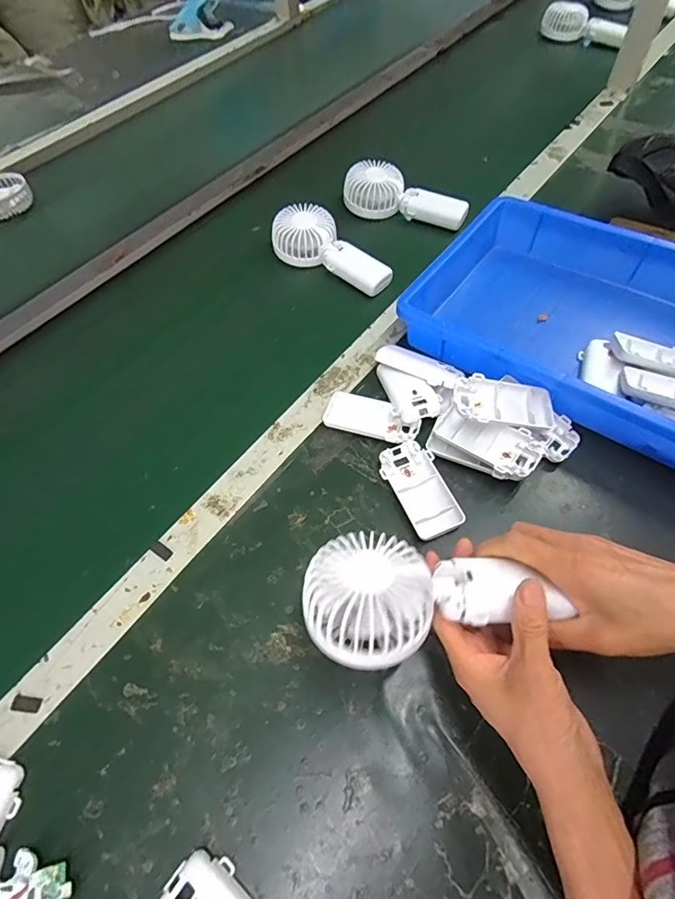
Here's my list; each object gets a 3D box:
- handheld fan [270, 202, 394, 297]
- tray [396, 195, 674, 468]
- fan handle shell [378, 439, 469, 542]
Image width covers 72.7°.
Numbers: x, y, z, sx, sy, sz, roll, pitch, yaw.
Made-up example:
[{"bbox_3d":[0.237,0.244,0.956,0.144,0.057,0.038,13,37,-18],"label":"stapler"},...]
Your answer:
[{"bbox_3d":[-0.005,-0.266,0.615,0.181,0.035,0.087,36,66,11],"label":"handheld fan"},{"bbox_3d":[0.275,-0.125,0.476,0.356,0.066,0.237,32,66,19],"label":"tray"},{"bbox_3d":[0.075,0.036,0.420,0.046,0.015,0.094,-20,61,-9],"label":"fan handle shell"}]

